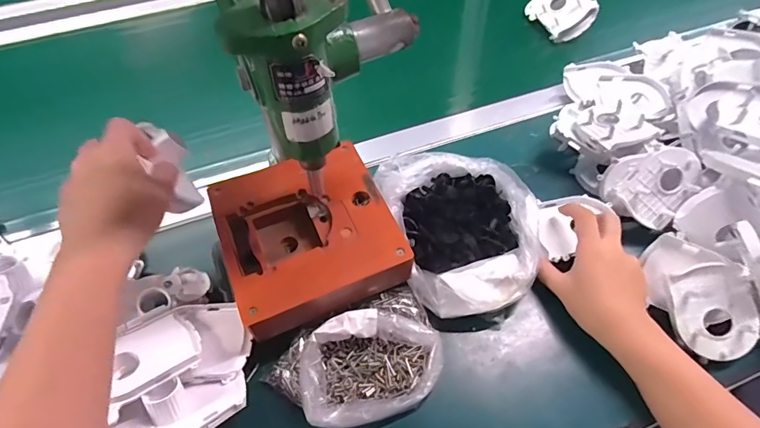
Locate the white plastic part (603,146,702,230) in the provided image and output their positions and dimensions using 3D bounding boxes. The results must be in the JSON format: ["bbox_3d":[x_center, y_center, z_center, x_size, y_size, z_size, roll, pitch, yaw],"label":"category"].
[{"bbox_3d":[0.281,-0.032,0.447,0.071,0.035,0.082,32,102,-5],"label":"white plastic part"}]

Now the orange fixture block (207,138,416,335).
[{"bbox_3d":[-0.068,0.017,0.407,0.151,0.042,0.152,-21,58,-13],"label":"orange fixture block"}]

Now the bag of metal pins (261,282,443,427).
[{"bbox_3d":[-0.016,0.125,0.369,0.145,0.041,0.097,-24,59,-15],"label":"bag of metal pins"}]

